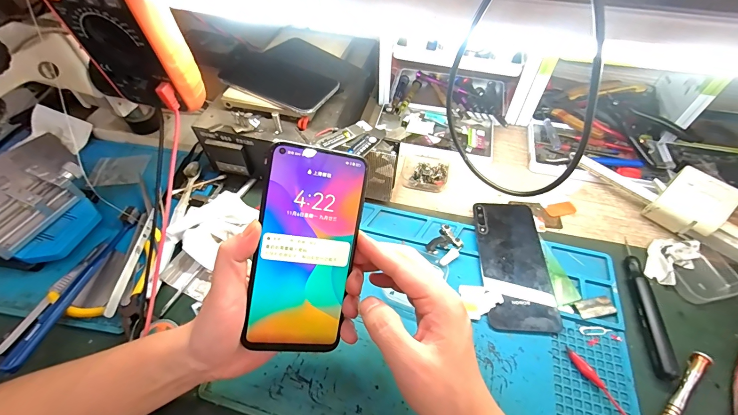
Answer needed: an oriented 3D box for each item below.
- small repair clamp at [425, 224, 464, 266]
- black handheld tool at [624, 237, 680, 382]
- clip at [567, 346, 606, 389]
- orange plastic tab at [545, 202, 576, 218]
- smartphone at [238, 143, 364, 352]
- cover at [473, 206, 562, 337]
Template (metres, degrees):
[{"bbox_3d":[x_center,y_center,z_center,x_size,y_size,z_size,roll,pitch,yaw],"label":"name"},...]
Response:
[{"bbox_3d":[0.091,0.043,0.384,0.034,0.008,0.049,32,60,21],"label":"small repair clamp"},{"bbox_3d":[0.287,0.100,0.343,0.018,0.014,0.143,8,55,6],"label":"black handheld tool"},{"bbox_3d":[0.200,0.148,0.305,0.011,0.010,0.040,-30,60,-20],"label":"clip"},{"bbox_3d":[0.253,0.002,0.433,0.039,0.004,0.019,-10,55,-8],"label":"orange plastic tab"},{"bbox_3d":[-0.048,0.033,0.251,0.072,0.004,0.155,9,94,-16],"label":"smartphone"},{"bbox_3d":[0.164,0.060,0.374,0.072,0.007,0.156,3,54,2],"label":"cover"}]

